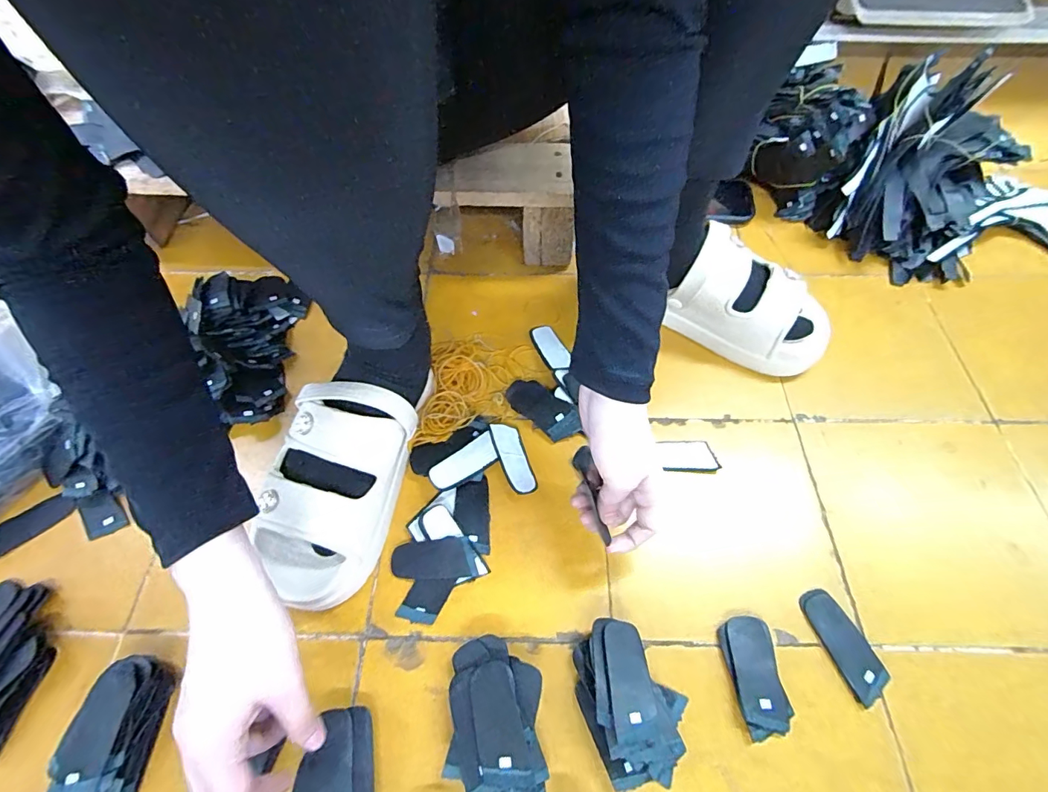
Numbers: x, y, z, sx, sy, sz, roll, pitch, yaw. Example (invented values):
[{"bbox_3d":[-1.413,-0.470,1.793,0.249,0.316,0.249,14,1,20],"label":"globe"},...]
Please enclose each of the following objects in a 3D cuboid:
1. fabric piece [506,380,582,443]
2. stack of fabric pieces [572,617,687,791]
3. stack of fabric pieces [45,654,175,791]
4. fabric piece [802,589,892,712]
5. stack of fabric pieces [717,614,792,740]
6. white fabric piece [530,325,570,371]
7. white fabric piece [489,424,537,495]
[{"bbox_3d":[0.020,0.013,0.471,0.083,0.011,0.037,38,68,21],"label":"fabric piece"},{"bbox_3d":[0.079,0.220,0.333,0.073,0.040,0.107,-22,62,-10],"label":"stack of fabric pieces"},{"bbox_3d":[-0.304,0.247,0.337,0.053,0.032,0.094,3,60,4],"label":"stack of fabric pieces"},{"bbox_3d":[0.253,0.194,0.362,0.032,0.004,0.078,-18,61,-8],"label":"fabric piece"},{"bbox_3d":[0.177,0.212,0.349,0.038,0.012,0.077,-4,60,0],"label":"stack of fabric pieces"},{"bbox_3d":[0.030,-0.054,0.512,0.029,0.010,0.064,-22,62,-10],"label":"white fabric piece"},{"bbox_3d":[-0.011,0.061,0.447,0.032,0.006,0.071,-4,63,-29],"label":"white fabric piece"}]

